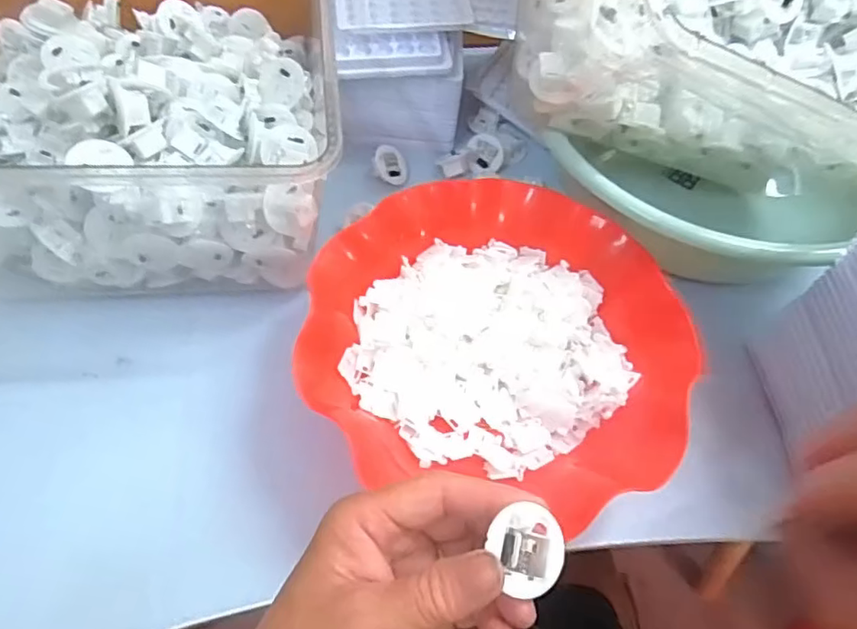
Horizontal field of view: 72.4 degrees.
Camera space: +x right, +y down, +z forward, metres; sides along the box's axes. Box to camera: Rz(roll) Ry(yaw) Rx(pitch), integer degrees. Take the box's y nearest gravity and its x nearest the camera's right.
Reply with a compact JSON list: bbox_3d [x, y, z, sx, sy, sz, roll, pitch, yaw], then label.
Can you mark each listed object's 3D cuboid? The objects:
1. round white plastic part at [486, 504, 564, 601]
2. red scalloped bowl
[{"bbox_3d":[0.038,0.088,0.222,0.030,0.008,0.030,6,74,-20],"label":"round white plastic part"},{"bbox_3d":[0.042,0.013,0.370,0.231,0.057,0.198,9,60,1],"label":"red scalloped bowl"}]

